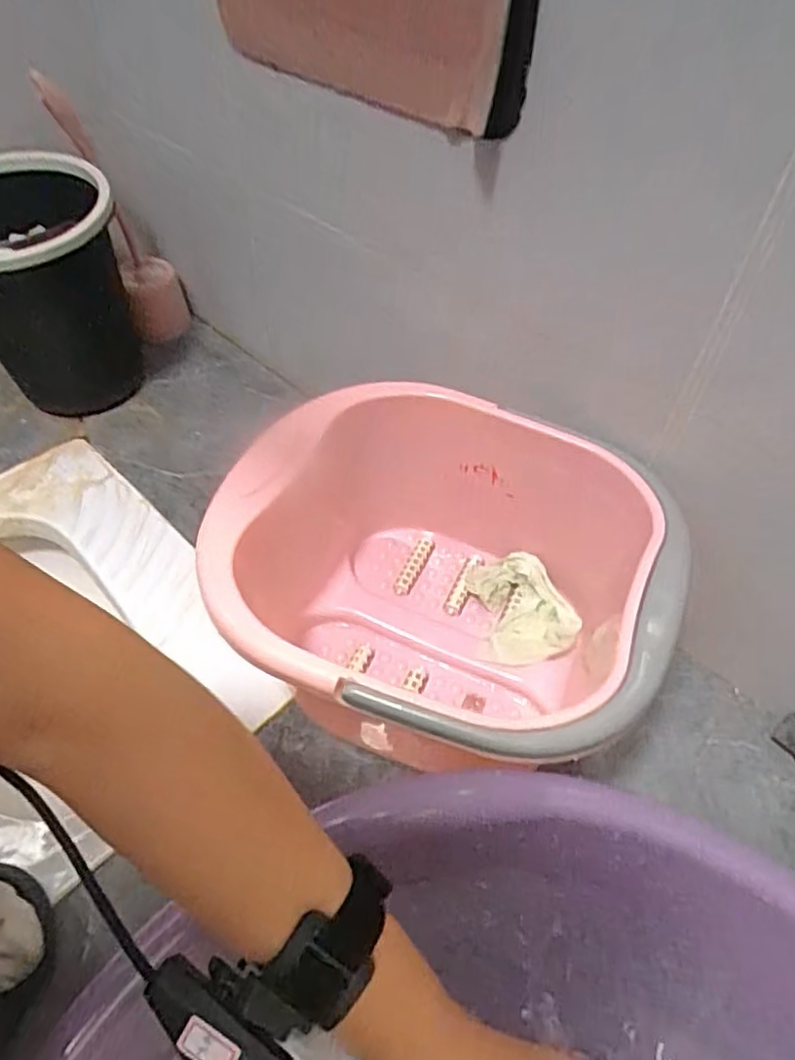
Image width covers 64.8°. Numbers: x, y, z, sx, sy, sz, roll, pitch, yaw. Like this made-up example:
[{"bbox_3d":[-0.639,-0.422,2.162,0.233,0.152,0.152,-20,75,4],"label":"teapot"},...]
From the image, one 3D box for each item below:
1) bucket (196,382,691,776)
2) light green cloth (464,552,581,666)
[{"bbox_3d":[0.041,0.045,0.611,0.349,0.211,0.298,17,54,13],"label":"bucket"},{"bbox_3d":[0.138,0.085,0.682,0.100,0.030,0.123,-12,53,-9],"label":"light green cloth"}]

